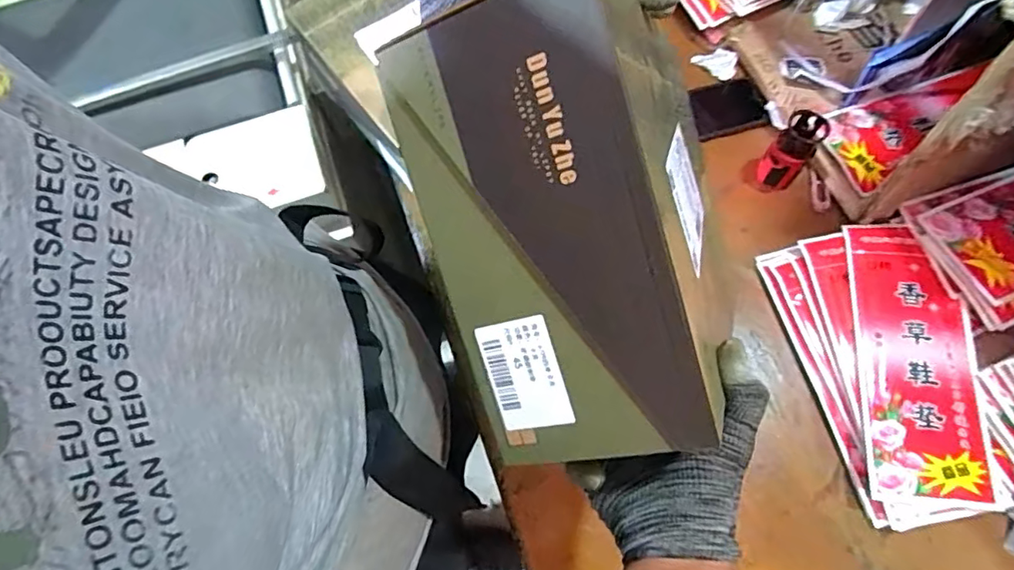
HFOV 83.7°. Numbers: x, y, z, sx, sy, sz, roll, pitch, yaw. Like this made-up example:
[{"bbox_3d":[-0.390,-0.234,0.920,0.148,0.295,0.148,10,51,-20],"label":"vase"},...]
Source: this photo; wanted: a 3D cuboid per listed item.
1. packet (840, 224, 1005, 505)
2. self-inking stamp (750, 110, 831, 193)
[{"bbox_3d":[0.431,0.075,0.592,0.116,0.016,0.289,2,72,7],"label":"packet"},{"bbox_3d":[0.331,-0.155,0.667,0.048,0.090,0.052,35,75,15],"label":"self-inking stamp"}]

